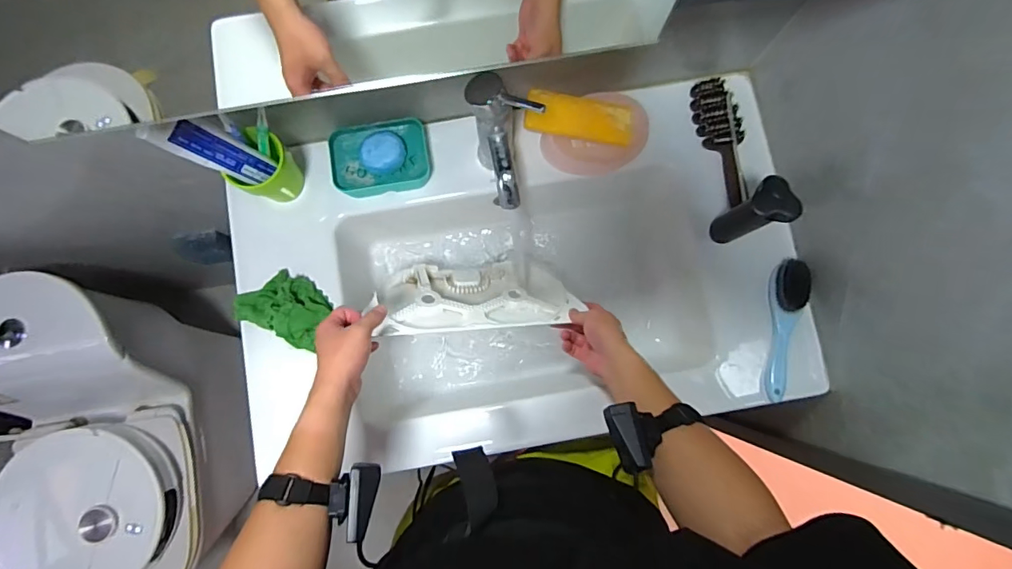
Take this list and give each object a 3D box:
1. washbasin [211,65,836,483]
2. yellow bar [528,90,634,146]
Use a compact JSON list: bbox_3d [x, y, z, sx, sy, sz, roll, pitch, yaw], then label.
[{"bbox_3d":[0.010,-0.013,0.759,0.781,0.194,0.488,-10,82,-4],"label":"washbasin"},{"bbox_3d":[0.103,-0.233,0.673,0.148,0.015,0.059,8,90,-4],"label":"yellow bar"}]

